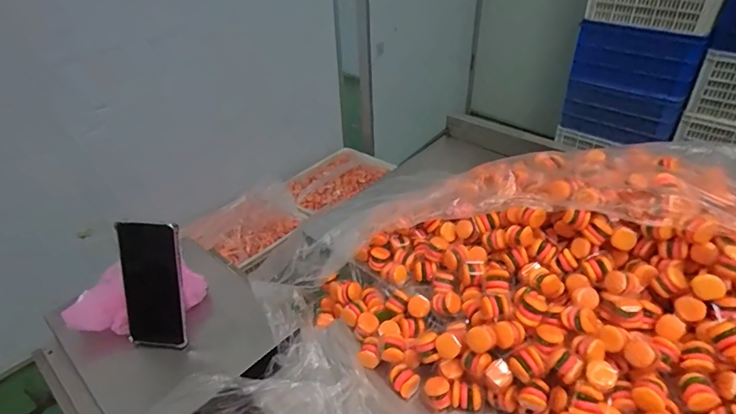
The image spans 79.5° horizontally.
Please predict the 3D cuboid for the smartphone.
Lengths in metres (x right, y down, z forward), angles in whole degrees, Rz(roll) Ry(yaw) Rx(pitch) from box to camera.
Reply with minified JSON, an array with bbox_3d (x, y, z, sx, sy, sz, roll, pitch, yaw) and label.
[{"bbox_3d":[-0.271,0.101,0.555,0.086,0.168,0.014,5,16,7],"label":"smartphone"}]

